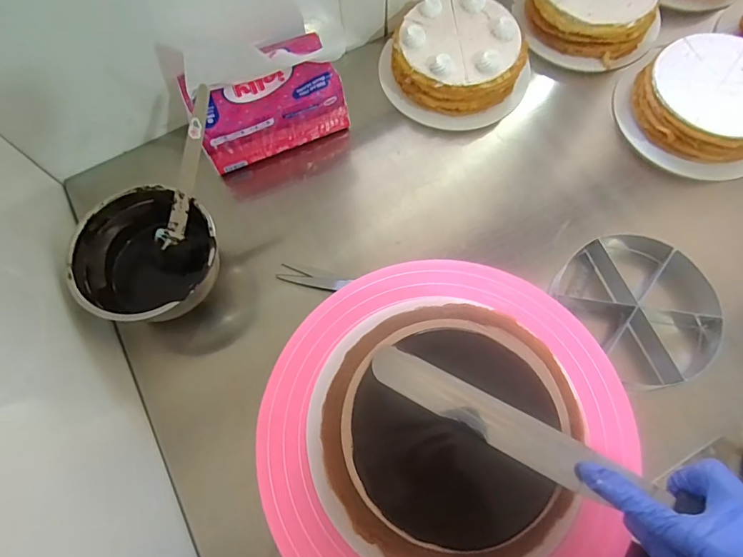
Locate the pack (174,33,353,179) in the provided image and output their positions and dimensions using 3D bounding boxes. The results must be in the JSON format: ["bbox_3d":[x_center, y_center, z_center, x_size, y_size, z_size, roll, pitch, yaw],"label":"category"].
[{"bbox_3d":[-0.132,-0.224,0.586,0.187,0.107,0.101,-21,71,-7],"label":"pack"}]

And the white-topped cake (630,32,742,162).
[{"bbox_3d":[0.439,-0.226,0.583,0.166,0.067,0.178,-40,74,-13],"label":"white-topped cake"}]

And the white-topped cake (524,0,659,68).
[{"bbox_3d":[0.322,-0.399,0.656,0.181,0.061,0.171,38,75,13],"label":"white-topped cake"}]

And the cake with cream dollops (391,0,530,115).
[{"bbox_3d":[0.119,-0.306,0.627,0.171,0.064,0.170,-24,71,-8],"label":"cake with cream dollops"}]

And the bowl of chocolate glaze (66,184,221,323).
[{"bbox_3d":[-0.246,-0.021,0.517,0.152,0.089,0.143,0,70,0],"label":"bowl of chocolate glaze"}]

